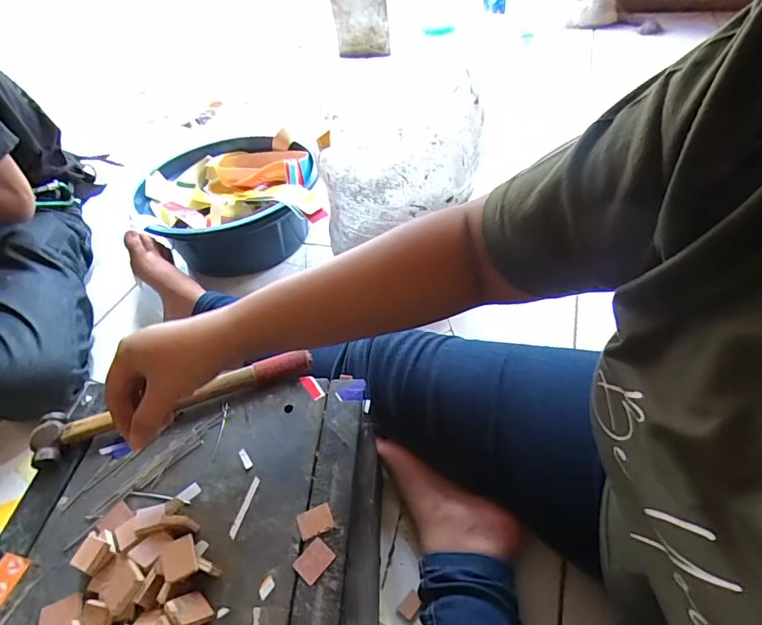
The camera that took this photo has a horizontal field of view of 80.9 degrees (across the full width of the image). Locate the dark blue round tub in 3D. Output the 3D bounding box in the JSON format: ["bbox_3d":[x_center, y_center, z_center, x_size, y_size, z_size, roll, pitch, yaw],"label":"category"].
[{"bbox_3d":[-0.293,-0.220,0.889,0.314,0.166,0.345,-4,46,4],"label":"dark blue round tub"}]

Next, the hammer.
[{"bbox_3d":[-0.177,0.083,0.397,0.235,0.022,0.043,-14,46,-5],"label":"hammer"}]

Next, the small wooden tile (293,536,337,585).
[{"bbox_3d":[-0.046,0.169,0.306,0.019,0.004,0.025,31,57,32],"label":"small wooden tile"}]

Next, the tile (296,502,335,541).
[{"bbox_3d":[-0.048,0.151,0.325,0.025,0.004,0.020,-19,47,-11],"label":"tile"}]

